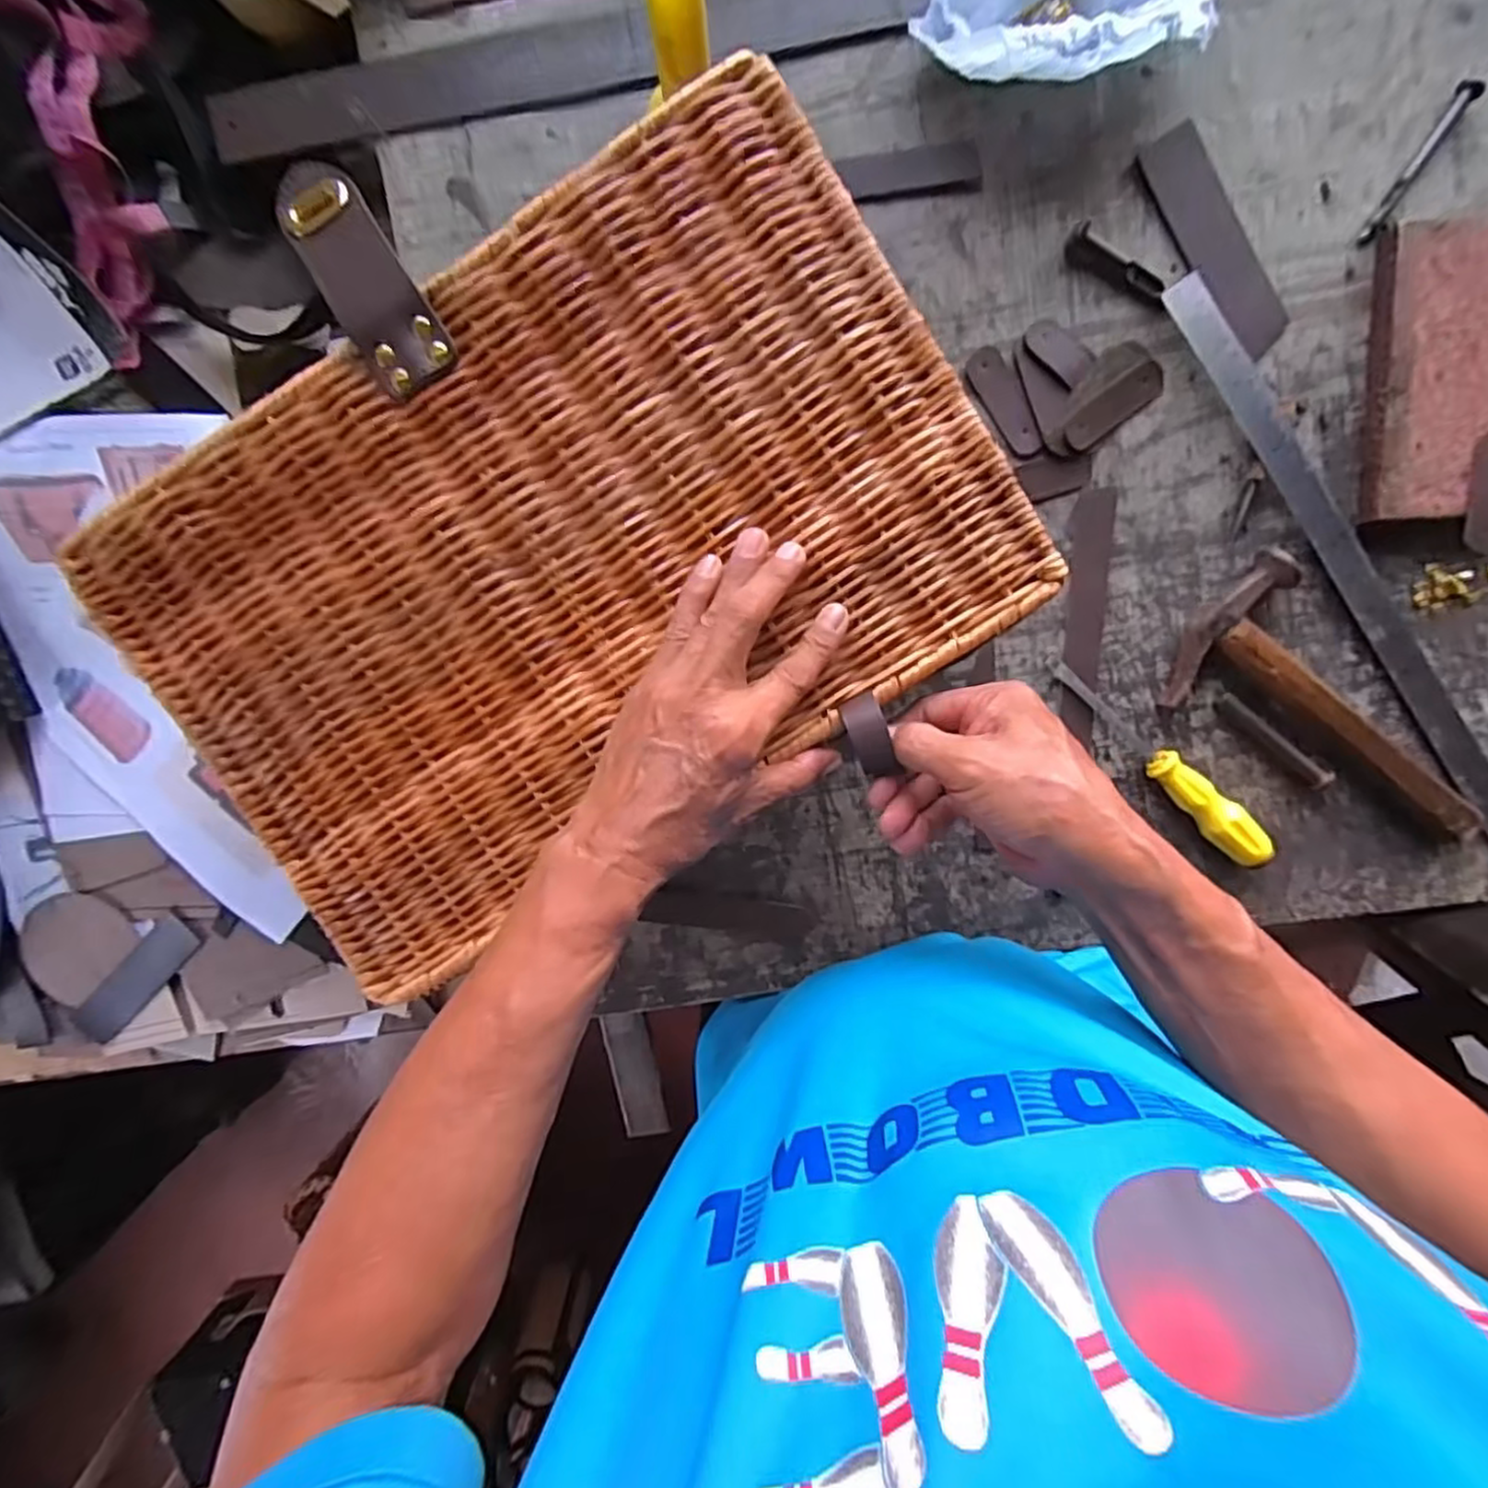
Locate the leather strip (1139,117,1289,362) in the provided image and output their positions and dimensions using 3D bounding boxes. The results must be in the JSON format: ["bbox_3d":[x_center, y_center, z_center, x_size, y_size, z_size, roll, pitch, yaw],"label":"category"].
[{"bbox_3d":[0.306,-0.325,0.471,0.041,0.010,0.147,-31,96,5],"label":"leather strip"}]

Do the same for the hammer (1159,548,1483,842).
[{"bbox_3d":[0.393,-0.003,0.500,0.104,0.031,0.240,-43,94,6],"label":"hammer"}]

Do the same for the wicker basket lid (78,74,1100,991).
[{"bbox_3d":[-0.094,-0.086,0.359,0.409,0.011,0.272,-31,96,5],"label":"wicker basket lid"}]

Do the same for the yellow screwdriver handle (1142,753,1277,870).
[{"bbox_3d":[0.324,0.045,0.513,0.096,0.031,0.028,41,97,-4],"label":"yellow screwdriver handle"}]

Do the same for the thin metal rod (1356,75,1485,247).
[{"bbox_3d":[0.427,-0.370,0.458,0.013,0.012,0.111,34,97,-3],"label":"thin metal rod"}]

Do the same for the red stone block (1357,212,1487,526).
[{"bbox_3d":[0.479,-0.239,0.468,0.135,0.026,0.179,-1,98,2],"label":"red stone block"}]

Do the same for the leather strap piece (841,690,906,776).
[{"bbox_3d":[0.061,-0.004,0.355,0.018,0.008,0.040,-18,89,4],"label":"leather strap piece"}]

